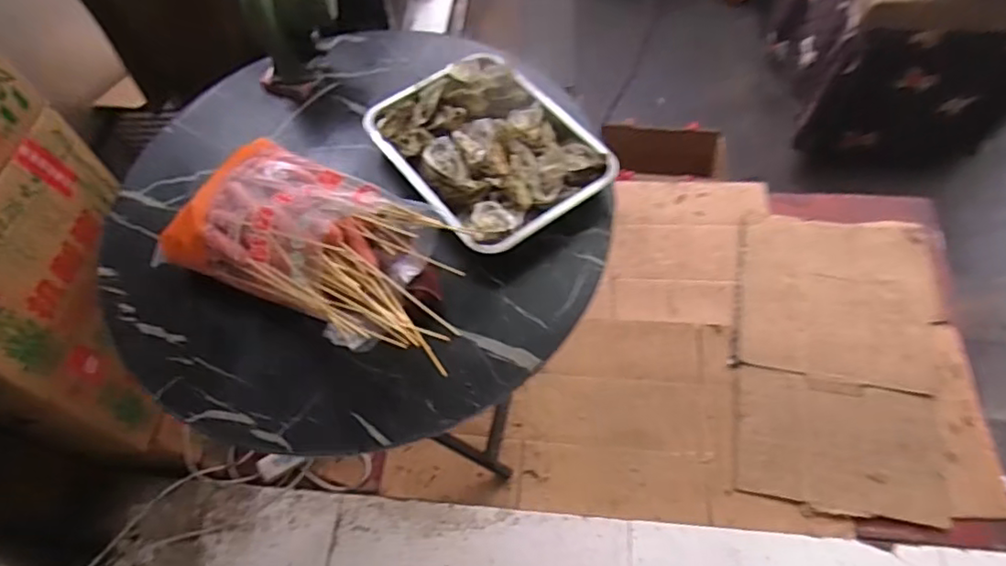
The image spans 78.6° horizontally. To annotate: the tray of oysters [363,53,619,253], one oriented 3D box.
[{"bbox_3d":[-0.027,-0.208,0.925,0.246,0.055,0.336,-31,62,-17],"label":"tray of oysters"}]

